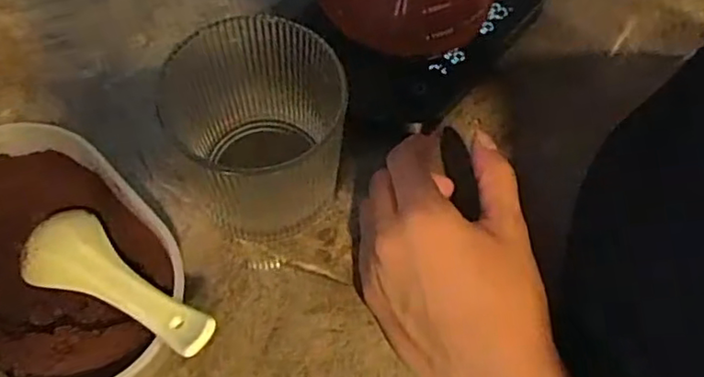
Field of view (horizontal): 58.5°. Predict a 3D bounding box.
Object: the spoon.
[{"bbox_3d":[-0.106,0.042,0.286,0.120,0.012,0.038,22,64,28],"label":"spoon"}]

